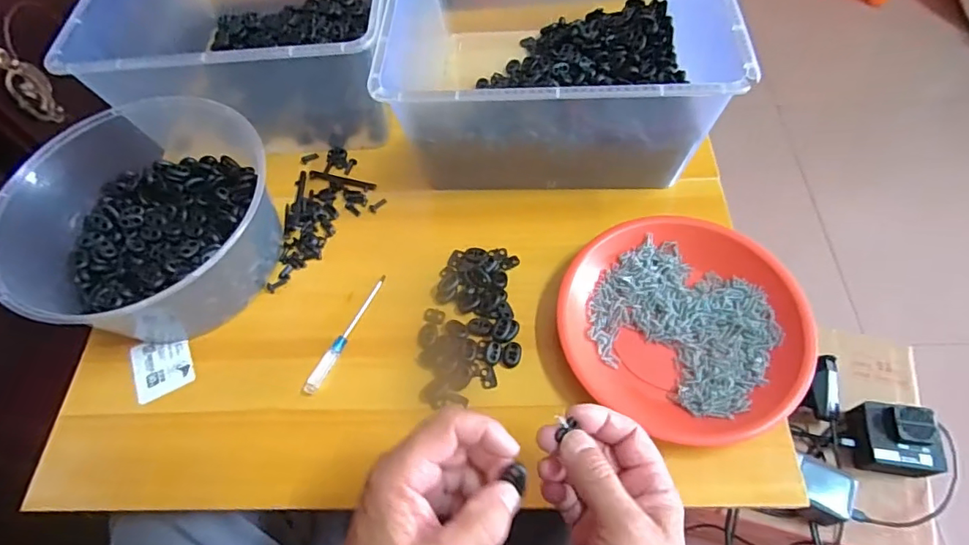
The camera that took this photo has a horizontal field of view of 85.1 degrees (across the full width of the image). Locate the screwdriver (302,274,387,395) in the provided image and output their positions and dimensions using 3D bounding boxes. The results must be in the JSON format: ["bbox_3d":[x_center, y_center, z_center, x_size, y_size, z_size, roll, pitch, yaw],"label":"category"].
[{"bbox_3d":[-0.120,0.052,0.464,0.013,0.010,0.121,24,65,17],"label":"screwdriver"}]

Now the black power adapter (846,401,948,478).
[{"bbox_3d":[0.472,0.191,0.608,0.083,0.047,0.074,5,61,7],"label":"black power adapter"}]

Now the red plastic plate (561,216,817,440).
[{"bbox_3d":[0.160,0.040,0.433,0.191,0.032,0.177,-2,60,3],"label":"red plastic plate"}]

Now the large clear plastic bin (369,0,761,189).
[{"bbox_3d":[0.068,-0.229,0.532,0.296,0.140,0.299,1,60,5],"label":"large clear plastic bin"}]

